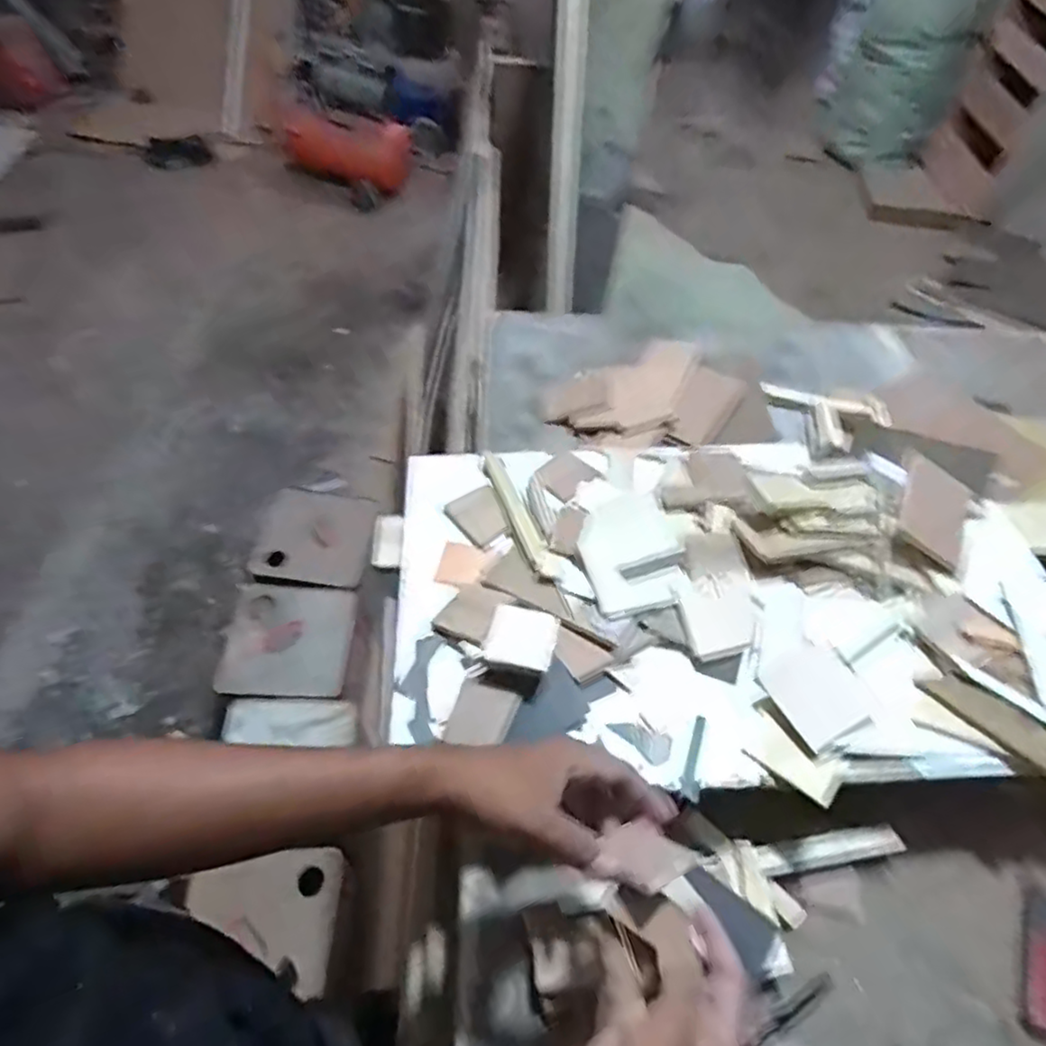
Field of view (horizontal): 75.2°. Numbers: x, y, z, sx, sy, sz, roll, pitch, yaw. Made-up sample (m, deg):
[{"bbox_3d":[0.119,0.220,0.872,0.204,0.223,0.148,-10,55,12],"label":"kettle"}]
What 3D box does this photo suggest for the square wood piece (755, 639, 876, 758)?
[{"bbox_3d":[0.266,0.153,0.611,0.072,0.005,0.081,-33,48,2],"label":"square wood piece"}]

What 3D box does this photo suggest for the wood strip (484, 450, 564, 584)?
[{"bbox_3d":[-0.007,-0.015,0.760,0.025,0.018,0.226,-13,42,-13],"label":"wood strip"}]

